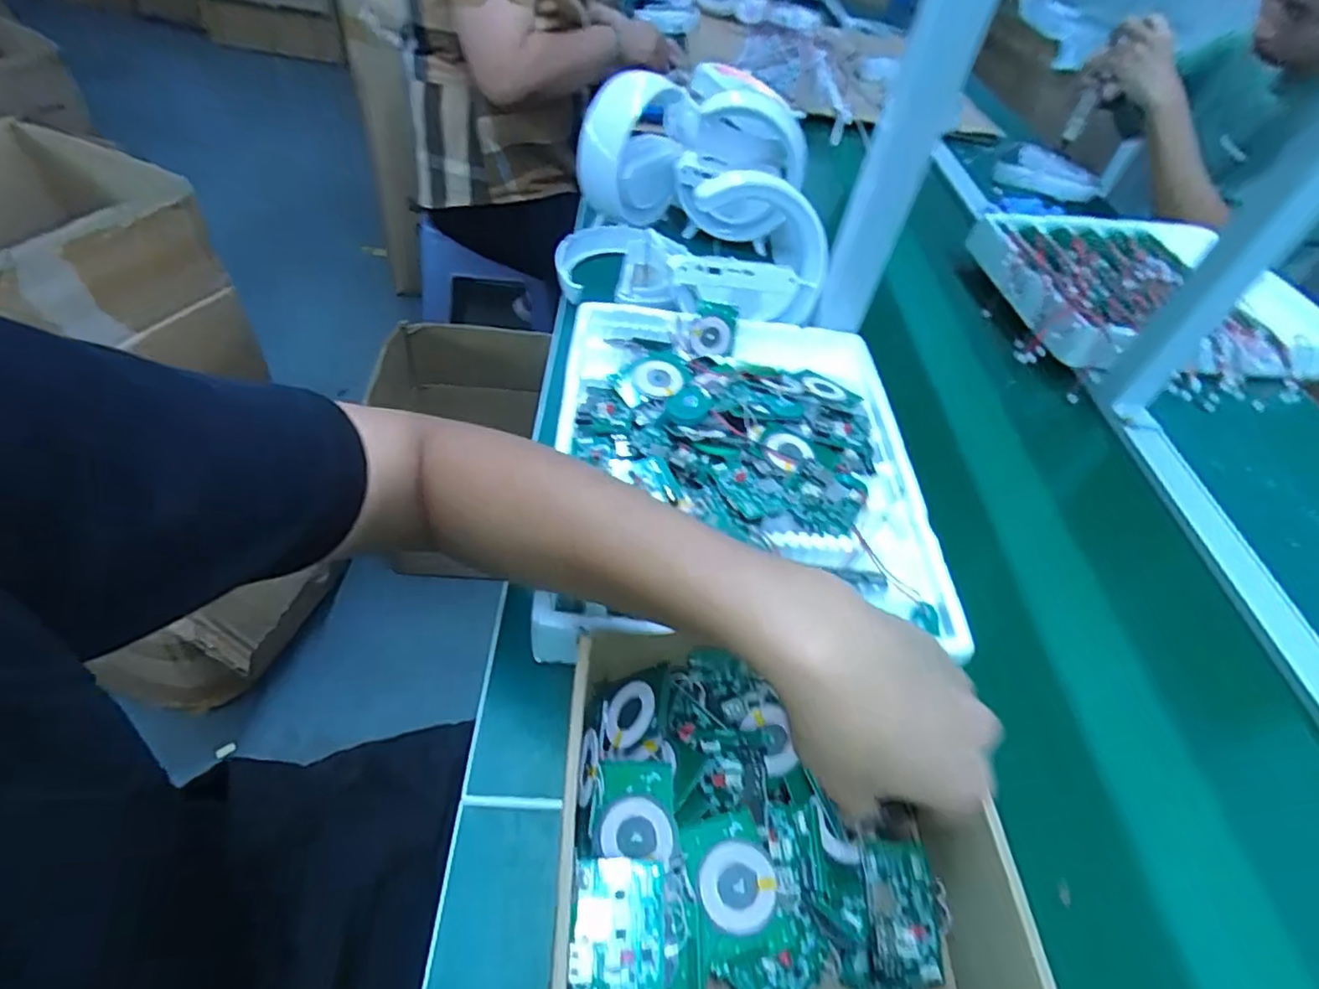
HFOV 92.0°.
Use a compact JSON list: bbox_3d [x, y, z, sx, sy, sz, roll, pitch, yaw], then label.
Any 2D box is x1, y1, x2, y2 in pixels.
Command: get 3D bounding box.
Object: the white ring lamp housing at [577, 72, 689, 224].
[{"bbox_3d":[-0.033,-0.397,0.744,0.120,0.148,0.077,1,49,-10],"label":"white ring lamp housing"}]

